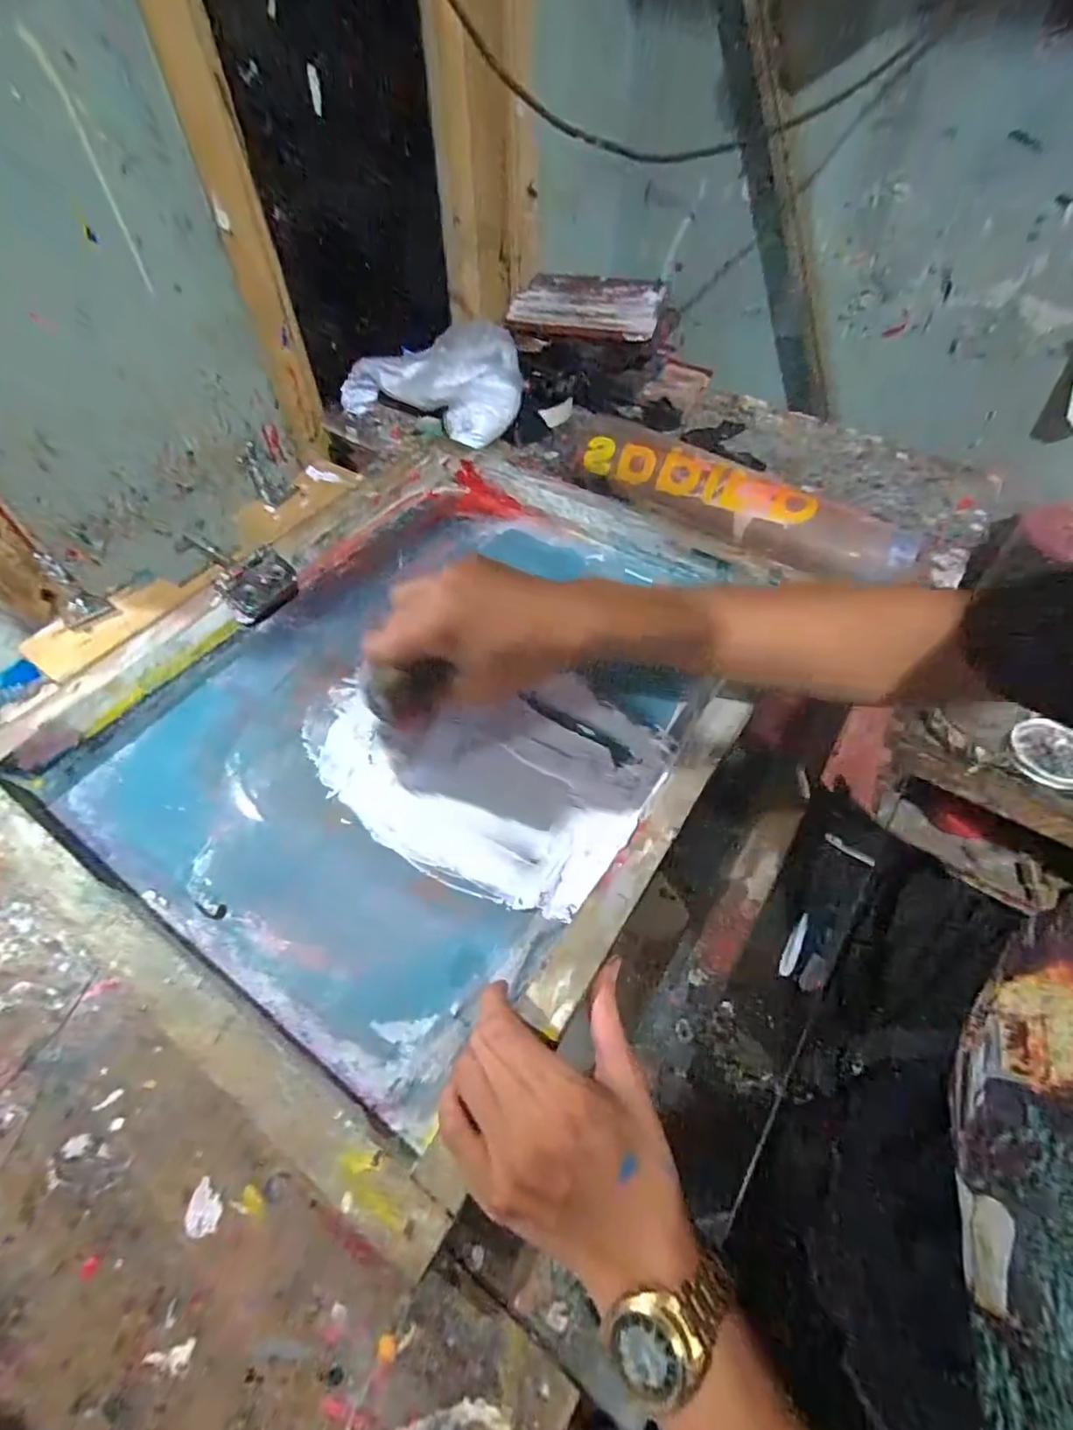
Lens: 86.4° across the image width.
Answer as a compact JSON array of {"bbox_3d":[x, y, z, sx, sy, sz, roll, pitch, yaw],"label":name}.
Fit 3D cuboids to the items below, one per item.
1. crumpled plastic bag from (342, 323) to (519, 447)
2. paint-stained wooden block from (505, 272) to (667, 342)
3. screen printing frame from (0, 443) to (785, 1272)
[{"bbox_3d":[-0.137,-0.431,0.722,0.240,0.070,0.136,16,57,10],"label":"crumpled plastic bag"},{"bbox_3d":[0.063,-0.513,0.712,0.190,0.035,0.115,15,56,11],"label":"paint-stained wooden block"},{"bbox_3d":[-0.079,-0.023,0.466,0.425,0.047,0.516,29,60,18],"label":"screen printing frame"}]

